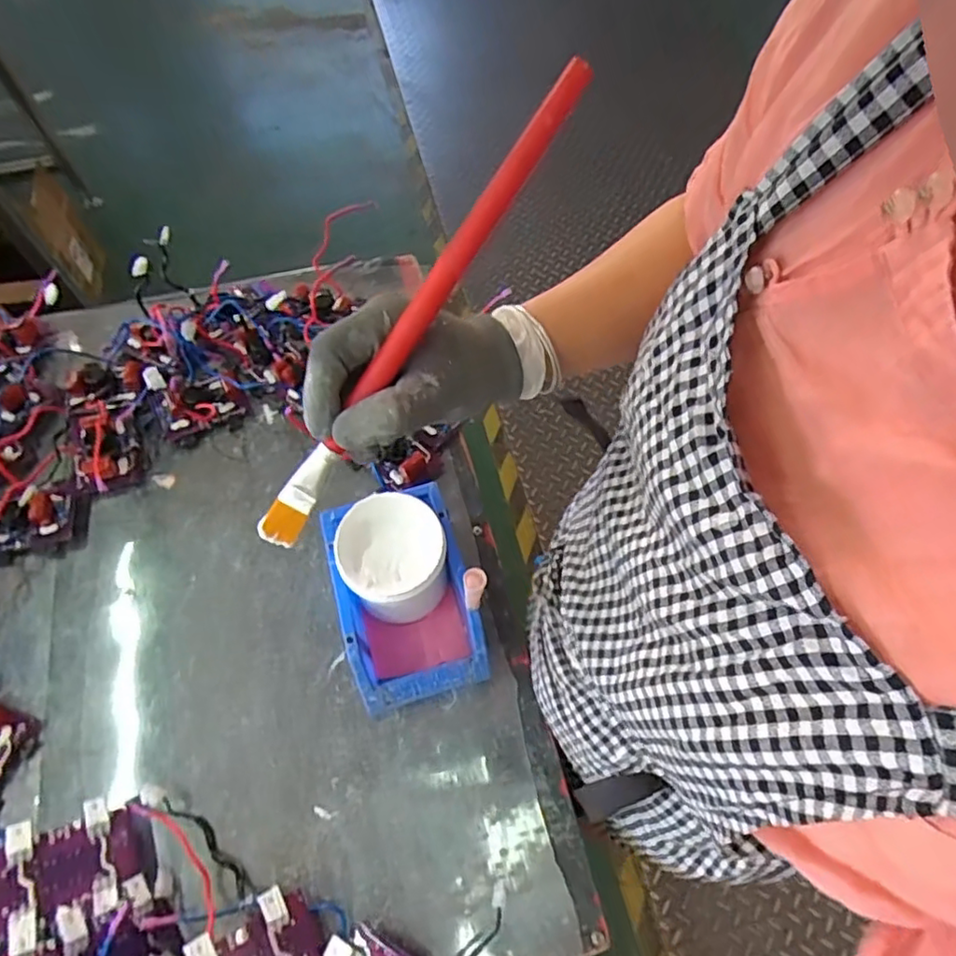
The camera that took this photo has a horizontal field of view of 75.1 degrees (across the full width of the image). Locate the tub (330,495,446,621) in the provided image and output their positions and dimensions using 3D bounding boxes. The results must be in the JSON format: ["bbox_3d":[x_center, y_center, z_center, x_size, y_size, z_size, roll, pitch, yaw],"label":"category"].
[{"bbox_3d":[-0.079,0.080,0.582,0.090,0.111,0.098,0,63,1],"label":"tub"}]

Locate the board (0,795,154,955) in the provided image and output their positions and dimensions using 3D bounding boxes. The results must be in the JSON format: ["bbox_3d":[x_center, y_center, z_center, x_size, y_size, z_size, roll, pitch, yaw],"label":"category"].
[{"bbox_3d":[-0.316,0.303,0.484,0.108,0.012,0.083,-6,57,-33],"label":"board"}]

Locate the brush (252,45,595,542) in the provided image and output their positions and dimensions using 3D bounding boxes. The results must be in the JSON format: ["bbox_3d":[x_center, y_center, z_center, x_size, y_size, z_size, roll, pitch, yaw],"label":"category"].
[{"bbox_3d":[-0.034,-0.074,0.313,0.015,0.018,0.277,41,104,17],"label":"brush"}]

